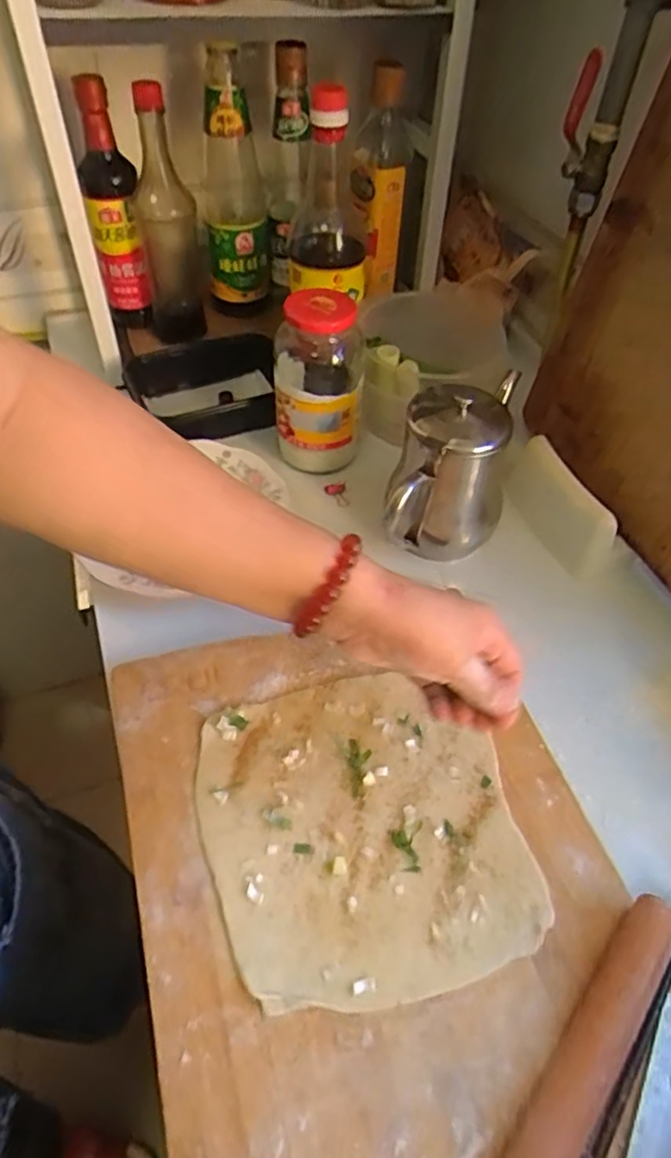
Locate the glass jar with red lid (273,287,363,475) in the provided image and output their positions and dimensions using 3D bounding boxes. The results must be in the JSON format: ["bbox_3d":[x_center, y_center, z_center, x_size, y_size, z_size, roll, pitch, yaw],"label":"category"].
[{"bbox_3d":[-0.017,-0.189,0.645,0.083,0.160,0.071,3,50,0],"label":"glass jar with red lid"}]

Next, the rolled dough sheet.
[{"bbox_3d":[0.016,0.161,0.441,0.198,0.009,0.204,-9,52,-11],"label":"rolled dough sheet"}]

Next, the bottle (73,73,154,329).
[{"bbox_3d":[-0.237,-0.390,0.714,0.057,0.224,0.057,-12,51,-12],"label":"bottle"}]

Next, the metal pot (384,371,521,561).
[{"bbox_3d":[0.101,-0.085,0.575,0.100,0.123,0.118,11,50,7],"label":"metal pot"}]

